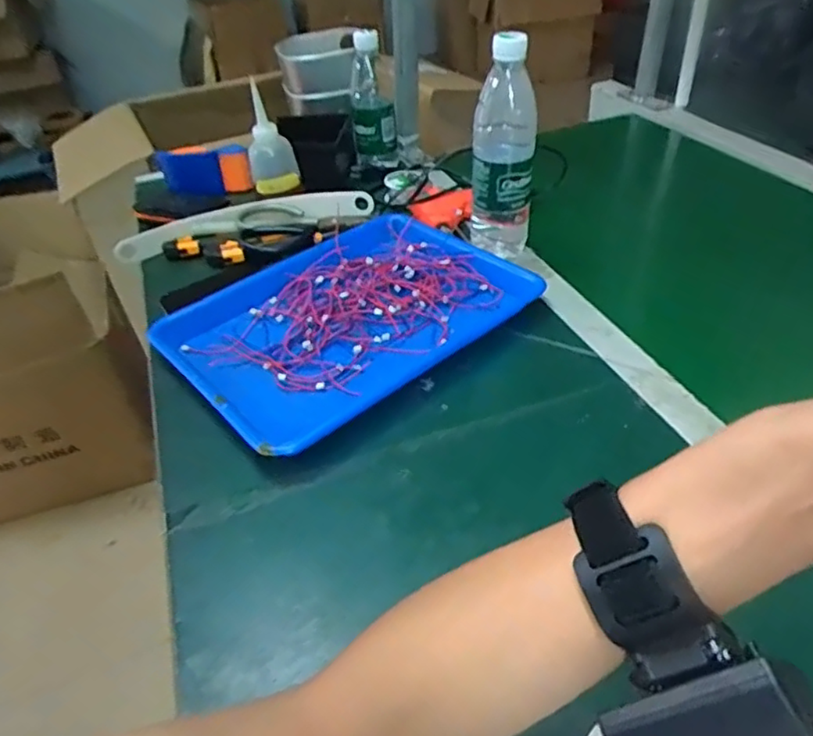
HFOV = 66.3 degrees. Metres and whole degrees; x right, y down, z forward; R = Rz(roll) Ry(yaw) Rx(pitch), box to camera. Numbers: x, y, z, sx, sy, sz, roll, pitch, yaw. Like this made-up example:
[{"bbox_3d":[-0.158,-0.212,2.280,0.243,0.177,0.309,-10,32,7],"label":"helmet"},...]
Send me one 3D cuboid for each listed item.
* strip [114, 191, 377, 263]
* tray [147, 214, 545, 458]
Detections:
[{"bbox_3d":[-0.208,-0.193,0.802,0.329,0.030,0.073,-9,39,-5],"label":"strip"},{"bbox_3d":[-0.060,-0.057,0.639,0.345,0.030,0.249,-30,45,-28],"label":"tray"}]

